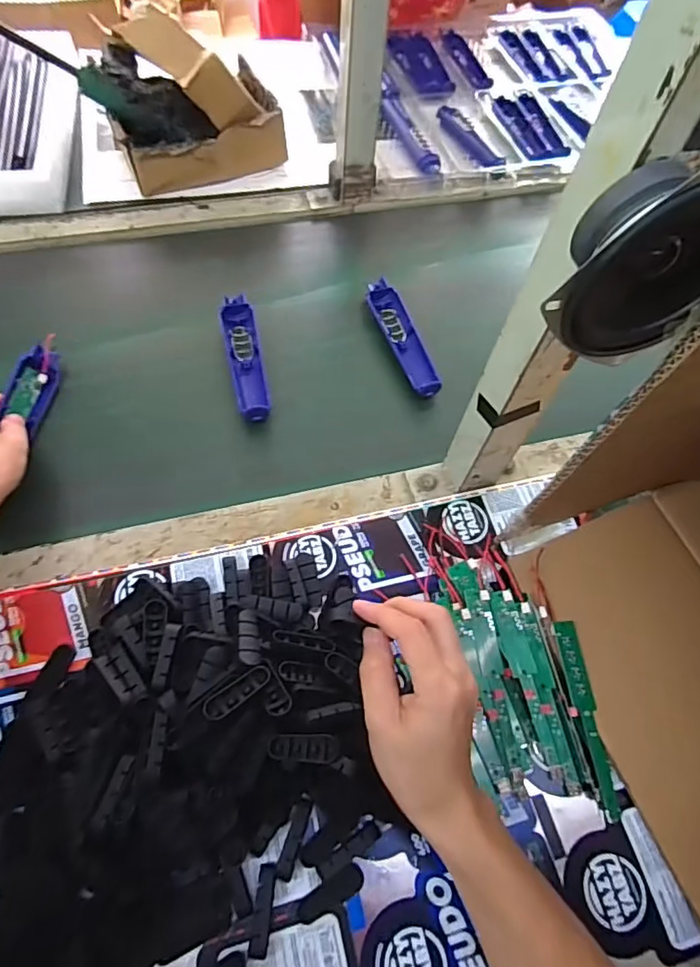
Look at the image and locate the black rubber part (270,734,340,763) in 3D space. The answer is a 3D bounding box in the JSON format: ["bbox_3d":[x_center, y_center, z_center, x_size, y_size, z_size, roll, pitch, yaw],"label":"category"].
[{"bbox_3d":[-0.031,0.180,0.367,0.047,0.009,0.017,5,61,-2],"label":"black rubber part"}]

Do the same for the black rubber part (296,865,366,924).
[{"bbox_3d":[-0.013,0.269,0.355,0.047,0.008,0.016,-22,65,-16],"label":"black rubber part"}]

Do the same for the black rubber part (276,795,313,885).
[{"bbox_3d":[-0.038,0.242,0.370,0.011,0.008,0.051,18,61,5],"label":"black rubber part"}]

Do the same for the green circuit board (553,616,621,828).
[{"bbox_3d":[0.185,0.180,0.421,0.020,0.006,0.142,-3,66,-6],"label":"green circuit board"}]

